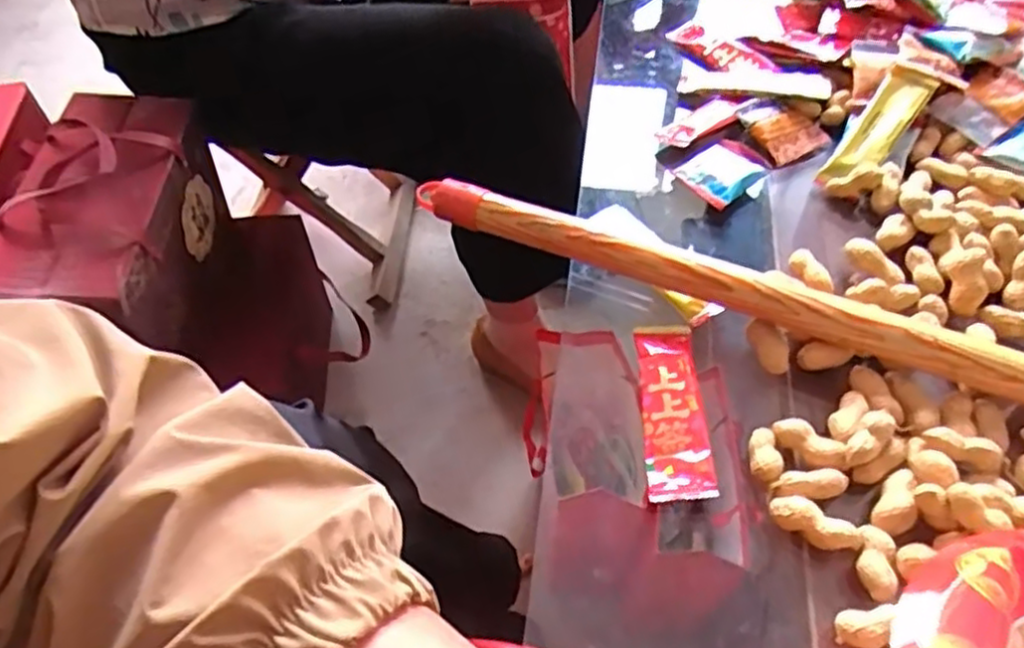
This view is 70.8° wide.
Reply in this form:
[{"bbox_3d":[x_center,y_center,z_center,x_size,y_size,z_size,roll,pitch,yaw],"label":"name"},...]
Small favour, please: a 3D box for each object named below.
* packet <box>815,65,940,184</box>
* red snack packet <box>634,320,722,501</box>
[{"bbox_3d":[0.251,-0.133,0.495,0.033,0.014,0.100,39,86,26],"label":"packet"},{"bbox_3d":[0.087,0.047,0.393,0.033,0.011,0.106,0,53,1],"label":"red snack packet"}]

